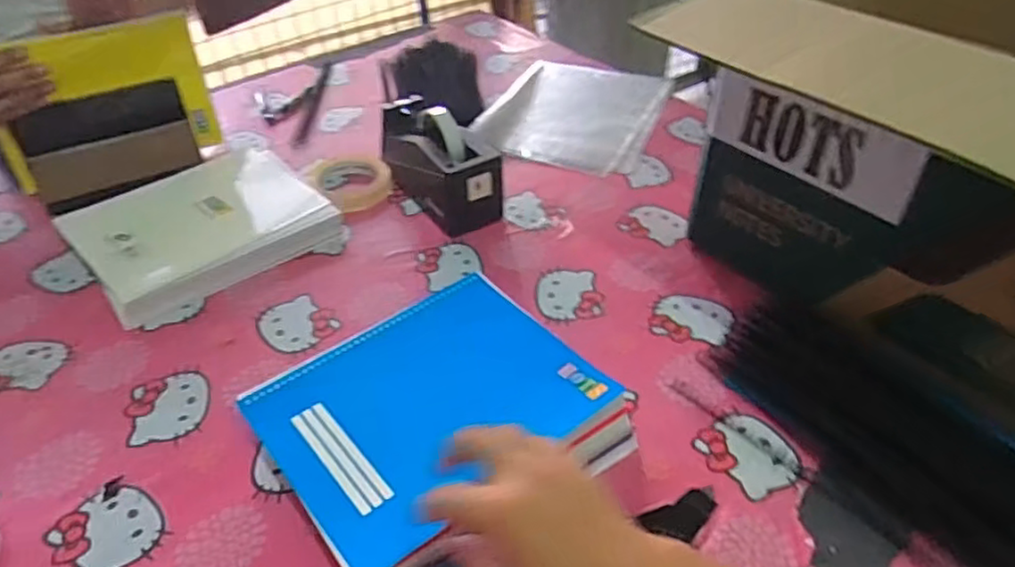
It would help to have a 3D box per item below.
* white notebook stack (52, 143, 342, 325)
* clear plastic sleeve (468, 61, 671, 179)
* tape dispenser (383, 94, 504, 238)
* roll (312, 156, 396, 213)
[{"bbox_3d":[-0.359,-0.072,0.810,0.260,0.043,0.215,-31,49,-30],"label":"white notebook stack"},{"bbox_3d":[0.106,-0.268,1.050,0.241,0.011,0.310,15,44,19],"label":"clear plastic sleeve"},{"bbox_3d":[-0.091,-0.157,0.846,0.078,0.112,0.209,-25,46,-25],"label":"tape dispenser"},{"bbox_3d":[-0.199,-0.131,0.887,0.096,0.027,0.096,-1,41,1],"label":"roll"}]

